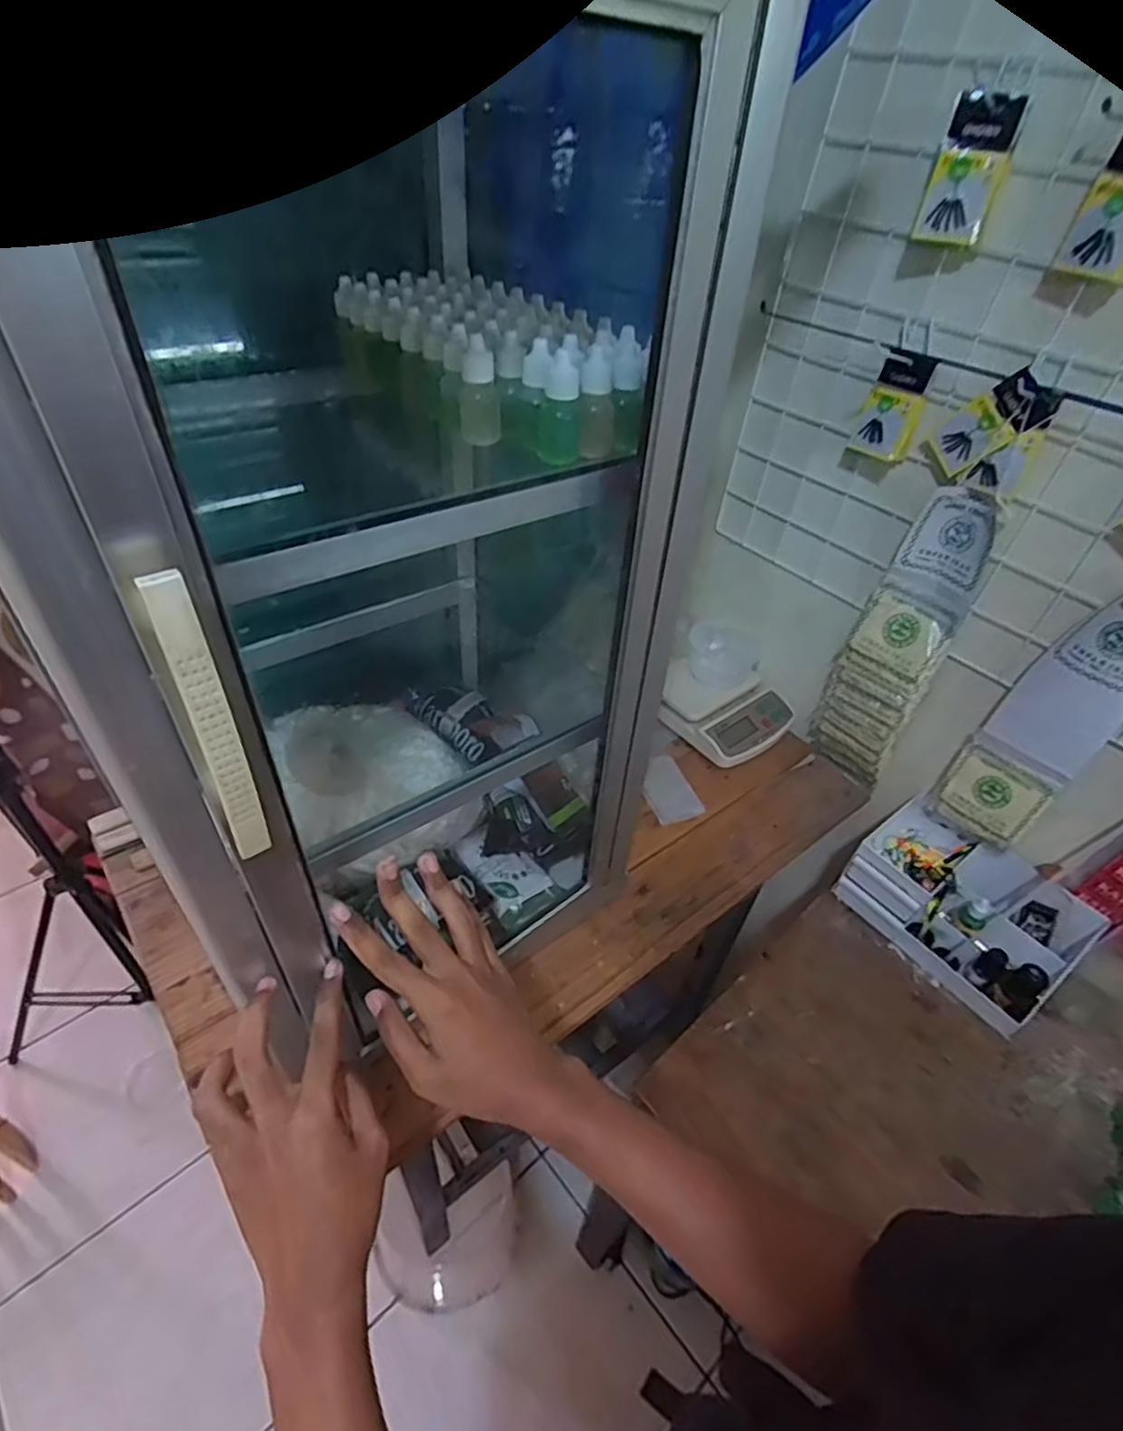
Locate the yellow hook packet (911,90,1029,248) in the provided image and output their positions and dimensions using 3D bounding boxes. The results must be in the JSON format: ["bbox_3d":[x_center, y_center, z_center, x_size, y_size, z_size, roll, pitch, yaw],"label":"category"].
[{"bbox_3d":[0.333,-0.444,0.544,0.052,0.094,0.029,30,48,24],"label":"yellow hook packet"}]

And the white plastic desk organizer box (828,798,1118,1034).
[{"bbox_3d":[0.462,0.222,0.775,0.139,0.120,0.224,-26,52,-31],"label":"white plastic desk organizer box"}]

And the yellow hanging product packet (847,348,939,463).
[{"bbox_3d":[0.328,-0.305,0.657,0.019,0.094,0.057,-12,43,-28],"label":"yellow hanging product packet"}]

